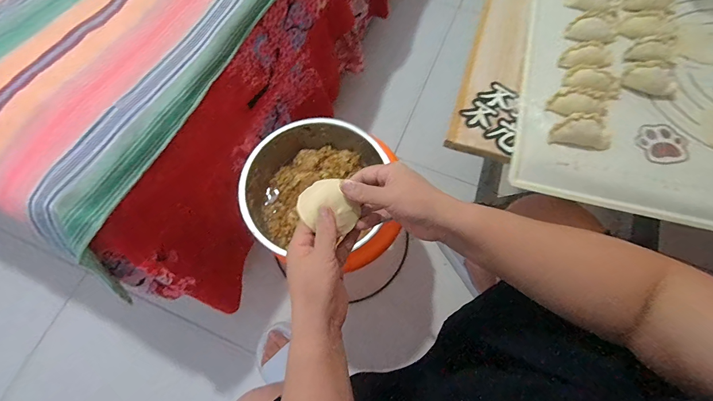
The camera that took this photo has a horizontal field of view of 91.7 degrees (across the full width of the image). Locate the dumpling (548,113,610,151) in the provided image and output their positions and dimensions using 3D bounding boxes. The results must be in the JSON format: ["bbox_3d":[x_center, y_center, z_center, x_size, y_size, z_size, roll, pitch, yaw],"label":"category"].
[{"bbox_3d":[0.233,-0.072,0.357,0.057,0.018,0.029,10,71,5],"label":"dumpling"}]

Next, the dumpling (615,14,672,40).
[{"bbox_3d":[0.341,-0.206,0.410,0.060,0.016,0.025,-1,70,1],"label":"dumpling"}]

